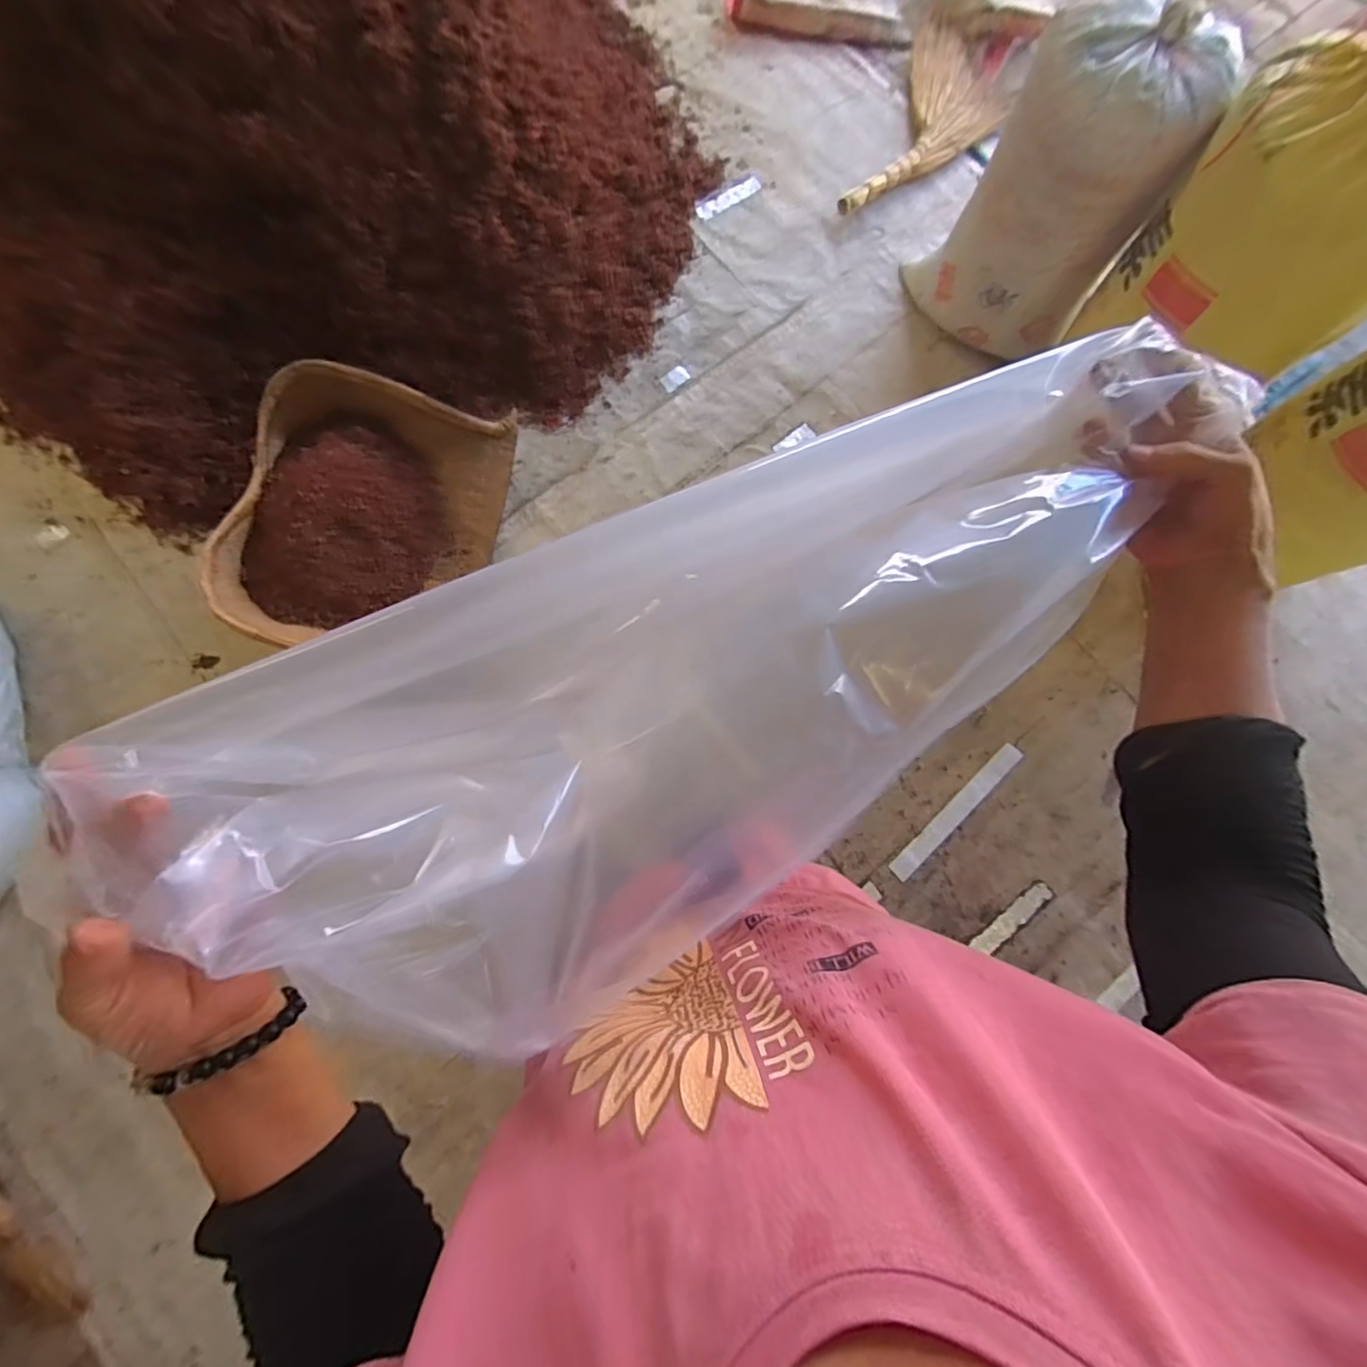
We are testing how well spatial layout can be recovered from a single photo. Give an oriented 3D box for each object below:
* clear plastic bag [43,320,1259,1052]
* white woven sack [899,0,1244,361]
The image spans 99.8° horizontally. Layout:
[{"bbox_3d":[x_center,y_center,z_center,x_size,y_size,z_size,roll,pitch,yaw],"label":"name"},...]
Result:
[{"bbox_3d":[0.026,-0.003,0.320,0.562,0.077,0.219,-27,80,-10],"label":"clear plastic bag"},{"bbox_3d":[0.824,-1.103,1.339,0.430,0.658,0.308,44,82,6],"label":"white woven sack"}]

